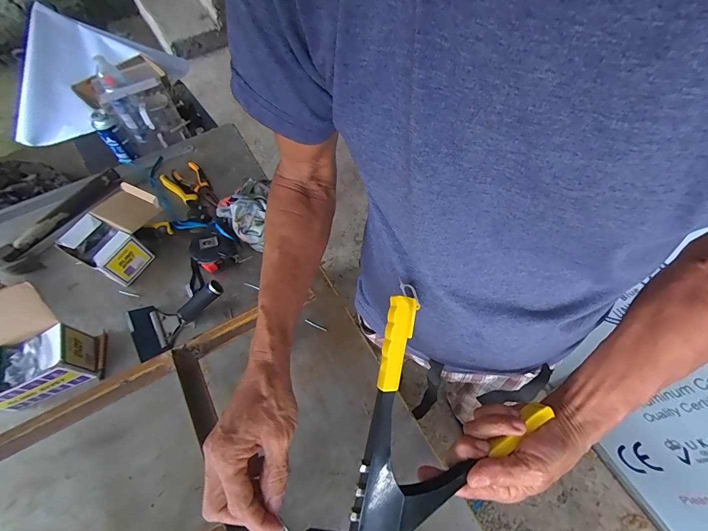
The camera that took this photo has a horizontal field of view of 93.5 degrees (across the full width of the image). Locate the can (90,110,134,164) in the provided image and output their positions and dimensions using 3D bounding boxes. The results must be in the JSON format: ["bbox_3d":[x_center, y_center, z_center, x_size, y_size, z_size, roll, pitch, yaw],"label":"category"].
[{"bbox_3d":[-0.668,-0.353,0.933,0.067,0.133,0.067,-41,68,-20],"label":"can"}]

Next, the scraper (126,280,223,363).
[{"bbox_3d":[-0.318,0.090,0.595,0.196,0.052,0.094,-33,64,5],"label":"scraper"}]

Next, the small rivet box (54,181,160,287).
[{"bbox_3d":[-0.451,-0.063,0.646,0.119,0.074,0.170,23,64,13],"label":"small rivet box"}]

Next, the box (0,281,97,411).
[{"bbox_3d":[-0.510,0.132,0.517,0.134,0.145,0.140,-27,64,-14],"label":"box"}]

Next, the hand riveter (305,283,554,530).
[{"bbox_3d":[0.043,0.161,0.308,0.182,0.028,0.225,45,77,-4],"label":"hand riveter"}]

